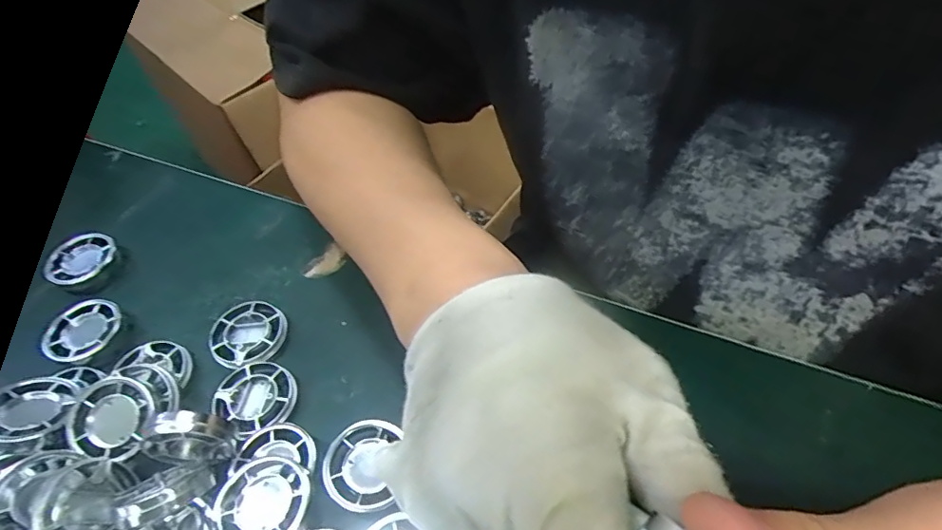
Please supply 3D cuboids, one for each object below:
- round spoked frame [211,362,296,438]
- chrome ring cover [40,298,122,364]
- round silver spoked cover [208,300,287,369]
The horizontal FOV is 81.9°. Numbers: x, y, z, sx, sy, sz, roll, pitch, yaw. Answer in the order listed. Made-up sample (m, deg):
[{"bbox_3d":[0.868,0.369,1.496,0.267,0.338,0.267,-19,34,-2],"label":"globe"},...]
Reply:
[{"bbox_3d":[-0.104,0.063,0.263,0.039,0.004,0.035,27,60,24],"label":"round spoked frame"},{"bbox_3d":[-0.209,0.036,0.293,0.031,0.015,0.038,29,61,25],"label":"chrome ring cover"},{"bbox_3d":[-0.118,0.037,0.290,0.039,0.011,0.039,-3,52,4],"label":"round silver spoked cover"}]

